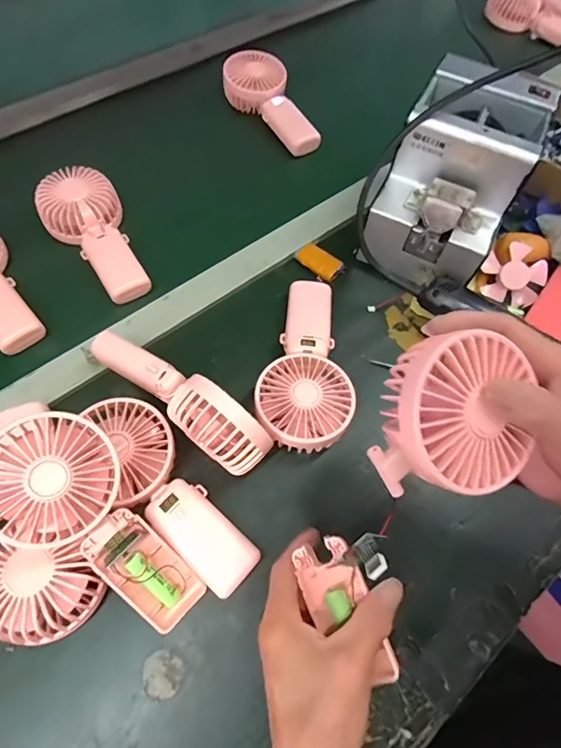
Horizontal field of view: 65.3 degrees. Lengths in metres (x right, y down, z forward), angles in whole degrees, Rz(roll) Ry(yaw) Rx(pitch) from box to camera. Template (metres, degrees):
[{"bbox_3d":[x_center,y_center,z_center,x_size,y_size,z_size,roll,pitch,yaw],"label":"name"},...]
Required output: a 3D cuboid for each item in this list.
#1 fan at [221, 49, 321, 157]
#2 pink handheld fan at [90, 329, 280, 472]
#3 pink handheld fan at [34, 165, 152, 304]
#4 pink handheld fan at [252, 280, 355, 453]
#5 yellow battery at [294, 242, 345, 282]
[{"bbox_3d":[-0.004,-0.378,0.623,0.083,0.042,0.178,-34,81,-21],"label":"fan"},{"bbox_3d":[-0.087,0.013,0.371,0.185,0.068,0.047,39,67,16],"label":"pink handheld fan"},{"bbox_3d":[-0.208,-0.153,0.493,0.083,0.052,0.175,-26,67,-16],"label":"pink handheld fan"},{"bbox_3d":[0.027,-0.011,0.431,0.084,0.045,0.190,10,61,1],"label":"pink handheld fan"},{"bbox_3d":[0.046,-0.131,0.504,0.052,0.014,0.029,36,66,14],"label":"yellow battery"}]

